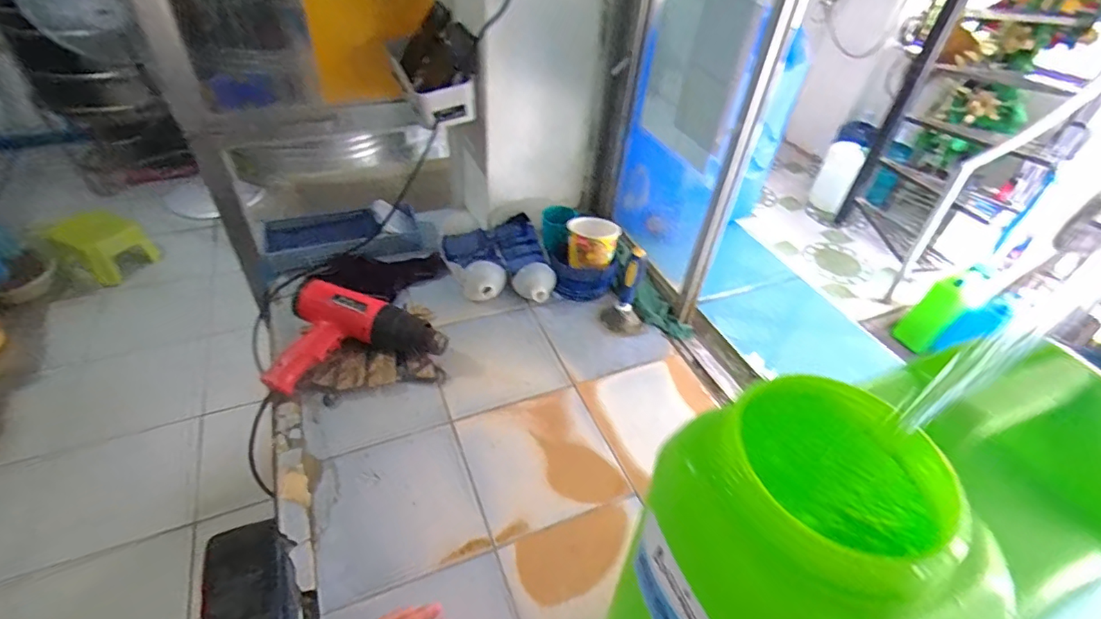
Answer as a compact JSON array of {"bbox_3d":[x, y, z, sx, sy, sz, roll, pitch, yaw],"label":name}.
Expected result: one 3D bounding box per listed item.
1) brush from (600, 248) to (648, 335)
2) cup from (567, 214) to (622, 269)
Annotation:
[{"bbox_3d":[0.136,-0.035,0.923,0.073,0.161,0.063,7,42,2],"label":"brush"},{"bbox_3d":[0.083,-0.126,1.005,0.094,0.071,0.086,3,42,-3],"label":"cup"}]

